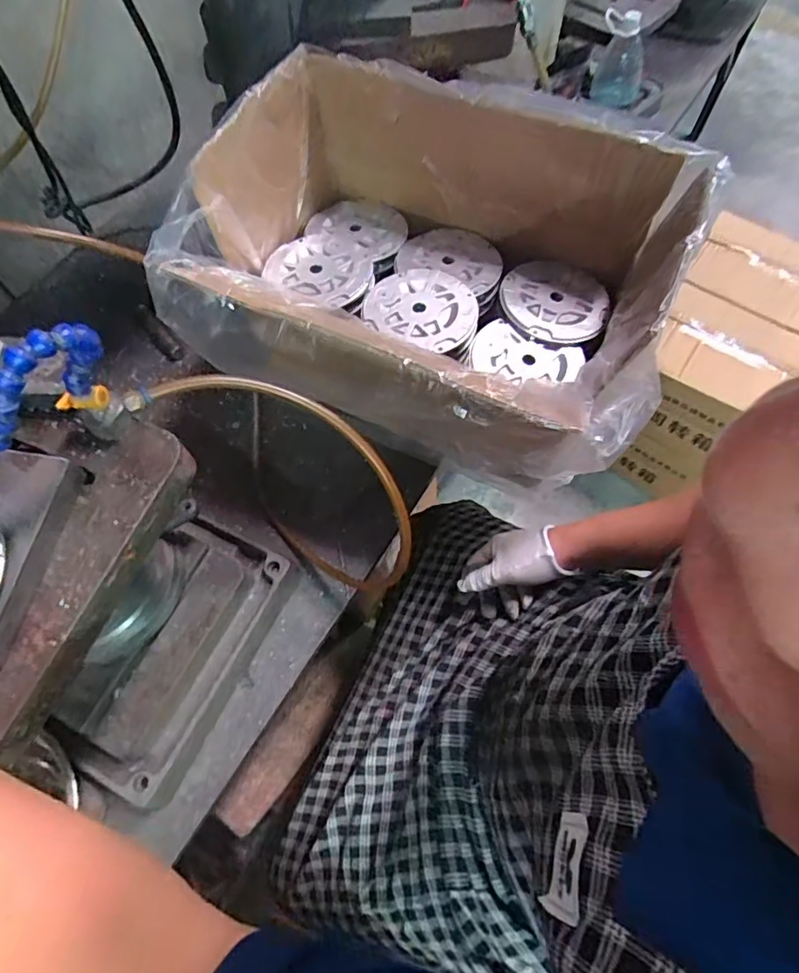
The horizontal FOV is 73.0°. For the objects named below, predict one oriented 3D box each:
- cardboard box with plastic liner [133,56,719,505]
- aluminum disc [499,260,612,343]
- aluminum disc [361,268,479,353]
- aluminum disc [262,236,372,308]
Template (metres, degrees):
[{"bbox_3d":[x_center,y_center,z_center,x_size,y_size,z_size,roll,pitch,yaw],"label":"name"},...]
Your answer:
[{"bbox_3d":[0.040,-0.250,0.600,0.495,0.208,0.380,23,68,11],"label":"cardboard box with plastic liner"},{"bbox_3d":[0.193,-0.231,0.675,0.132,0.015,0.117,28,69,13],"label":"aluminum disc"},{"bbox_3d":[0.029,-0.222,0.659,0.138,0.012,0.122,21,66,14],"label":"aluminum disc"},{"bbox_3d":[-0.098,-0.276,0.684,0.124,0.011,0.111,28,64,12],"label":"aluminum disc"}]

